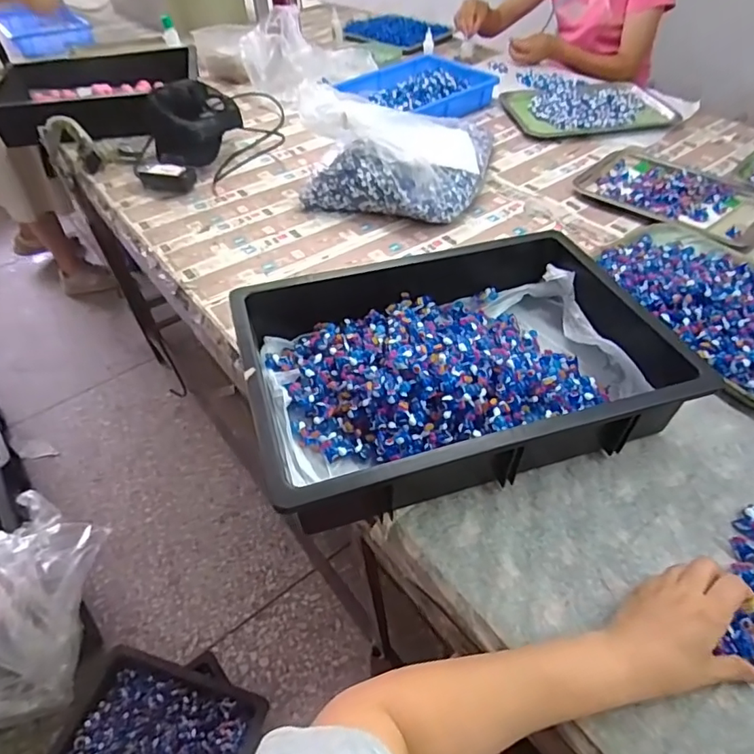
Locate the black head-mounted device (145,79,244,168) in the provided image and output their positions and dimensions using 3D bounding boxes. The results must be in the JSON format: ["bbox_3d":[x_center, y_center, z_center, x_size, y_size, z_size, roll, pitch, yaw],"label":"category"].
[{"bbox_3d":[-0.370,-0.527,1.068,0.179,0.137,0.213,-14,48,-11],"label":"black head-mounted device"}]

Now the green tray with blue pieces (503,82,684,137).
[{"bbox_3d":[0.488,-0.640,1.221,0.357,0.023,0.305,-6,46,-3],"label":"green tray with blue pieces"}]

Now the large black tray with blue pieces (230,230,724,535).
[{"bbox_3d":[0.082,-0.014,0.589,0.434,0.108,0.296,-14,47,-10],"label":"large black tray with blue pieces"}]

